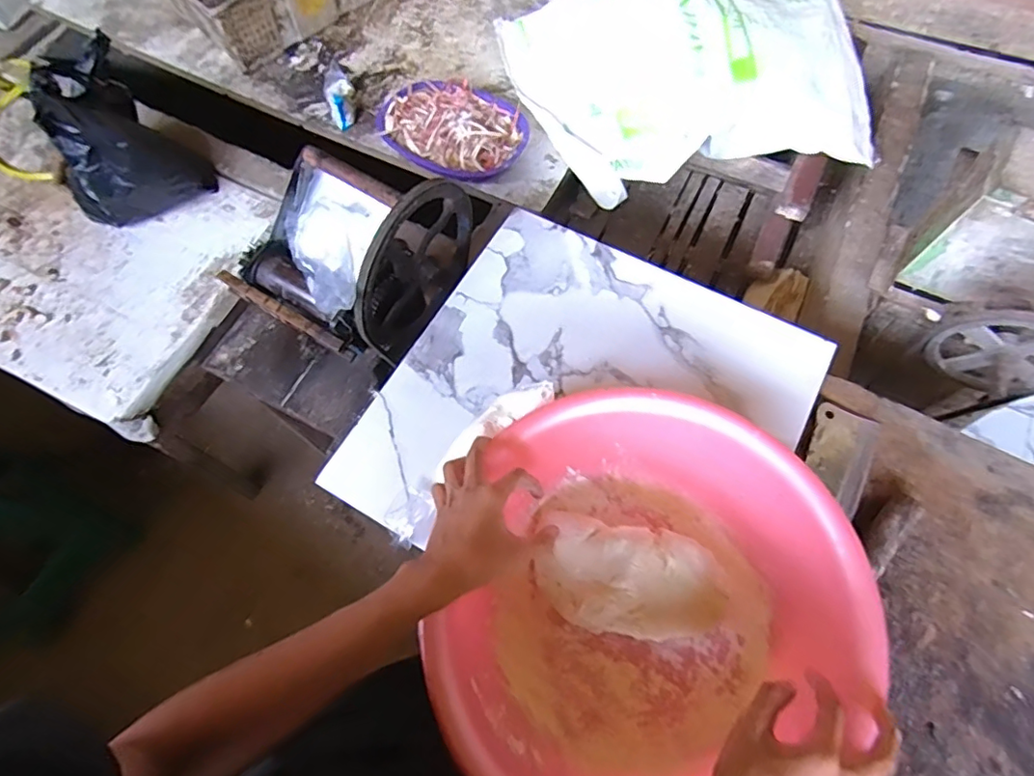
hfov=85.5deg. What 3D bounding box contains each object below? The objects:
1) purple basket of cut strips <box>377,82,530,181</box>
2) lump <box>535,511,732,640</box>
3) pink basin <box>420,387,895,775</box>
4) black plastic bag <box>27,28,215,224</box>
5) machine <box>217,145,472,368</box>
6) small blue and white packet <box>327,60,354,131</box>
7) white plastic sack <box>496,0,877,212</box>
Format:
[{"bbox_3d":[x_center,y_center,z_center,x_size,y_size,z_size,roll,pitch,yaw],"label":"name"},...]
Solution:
[{"bbox_3d":[-0.118,-0.532,1.116,0.287,0.059,0.233,34,70,13],"label":"purple basket of cut strips"},{"bbox_3d":[0.126,0.204,0.588,0.204,0.059,0.109,14,67,5],"label":"lump"},{"bbox_3d":[0.125,0.220,0.559,0.367,0.118,0.397,0,66,-1],"label":"pink basin"},{"bbox_3d":[-0.741,-0.454,1.012,0.187,0.278,0.227,38,71,14],"label":"black plastic bag"},{"bbox_3d":[-0.236,-0.200,0.805,0.235,0.240,0.273,27,68,10],"label":"machine"},{"bbox_3d":[-0.375,-0.625,1.194,0.051,0.024,0.143,-10,89,-6],"label":"small blue and white packet"},{"bbox_3d":[0.352,-0.632,1.087,0.678,0.203,0.495,-16,68,-8],"label":"white plastic sack"}]

